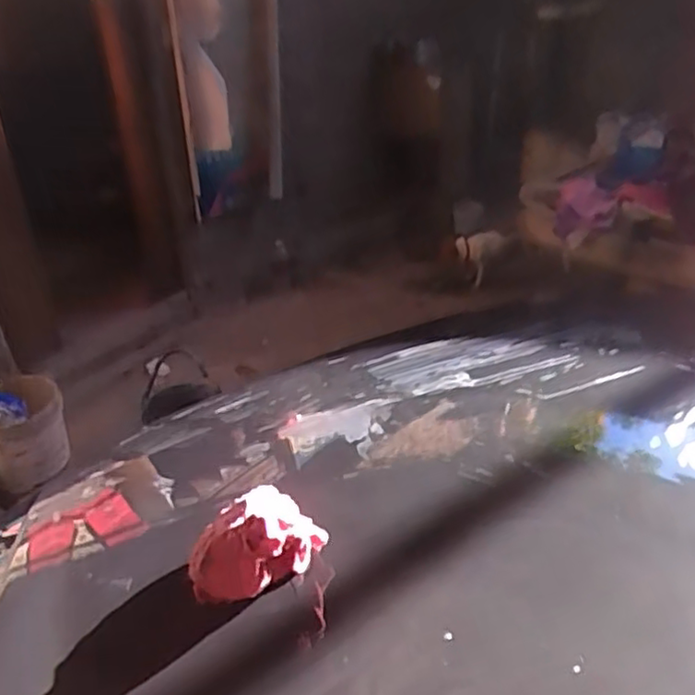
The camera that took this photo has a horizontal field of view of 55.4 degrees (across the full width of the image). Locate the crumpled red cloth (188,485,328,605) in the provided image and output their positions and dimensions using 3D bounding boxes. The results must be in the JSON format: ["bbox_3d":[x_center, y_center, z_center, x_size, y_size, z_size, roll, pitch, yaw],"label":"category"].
[{"bbox_3d":[-0.080,0.166,0.574,0.120,0.077,0.079,-6,29,-5],"label":"crumpled red cloth"}]

